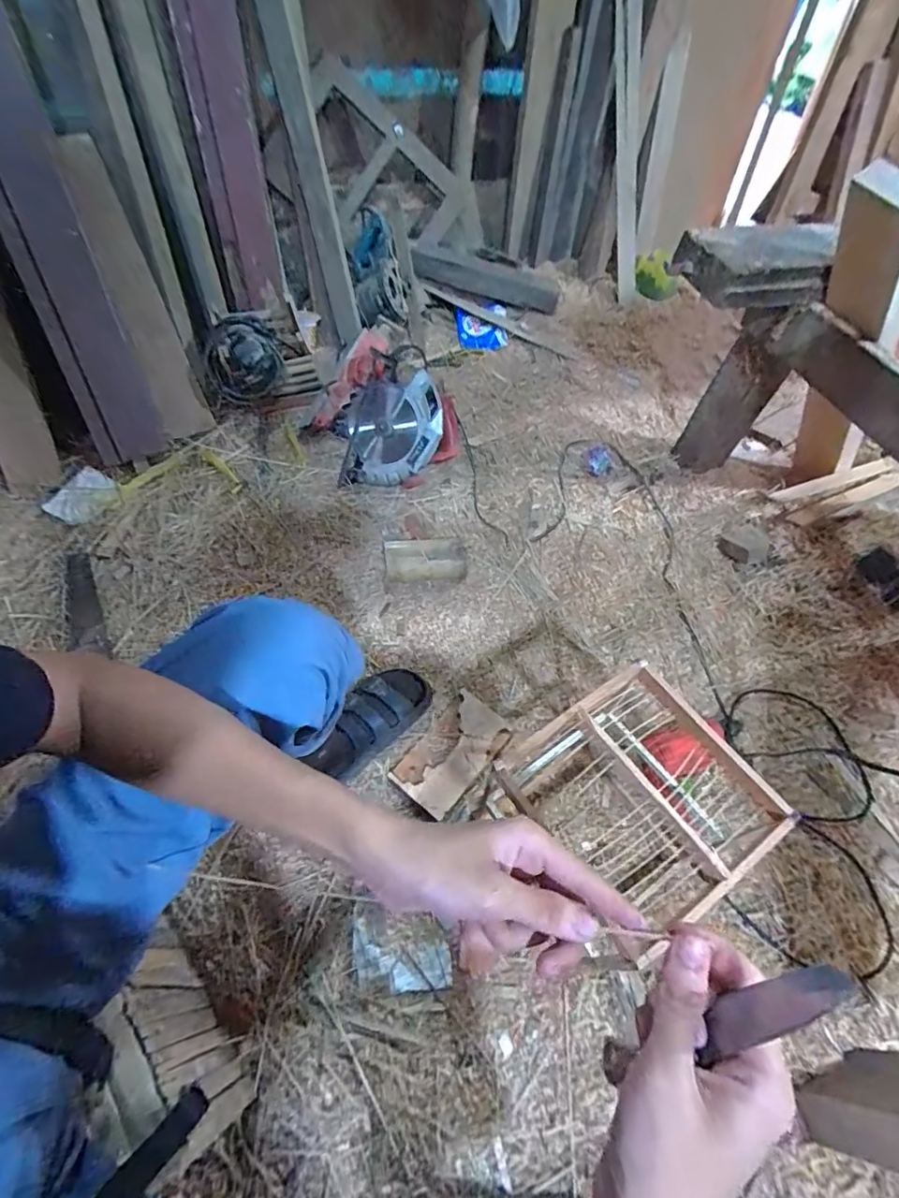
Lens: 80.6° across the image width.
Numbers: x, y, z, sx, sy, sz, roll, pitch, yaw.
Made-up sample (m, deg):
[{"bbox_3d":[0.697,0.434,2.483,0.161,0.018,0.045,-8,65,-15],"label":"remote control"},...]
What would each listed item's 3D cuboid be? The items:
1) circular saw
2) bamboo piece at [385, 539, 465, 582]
[{"bbox_3d":[-0.159,-0.389,1.149,0.350,0.230,0.238,23,58,10],"label":"circular saw"},{"bbox_3d":[-0.049,-0.078,1.051,0.154,0.087,0.082,-5,58,-8],"label":"bamboo piece"}]

